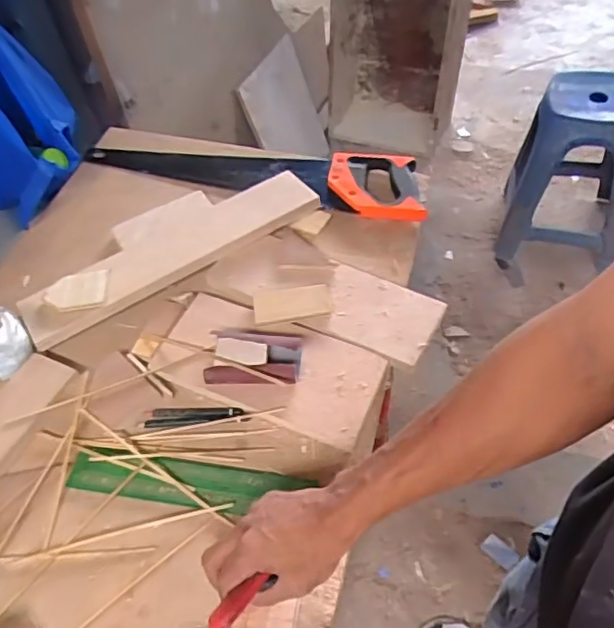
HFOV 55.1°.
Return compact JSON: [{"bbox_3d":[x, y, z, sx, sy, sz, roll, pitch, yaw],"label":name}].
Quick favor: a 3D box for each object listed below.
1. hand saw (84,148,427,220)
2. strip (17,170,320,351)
[{"bbox_3d":[-0.078,-0.220,0.883,0.507,0.032,0.118,10,53,12],"label":"hand saw"},{"bbox_3d":[-0.170,-0.084,0.762,0.392,0.017,0.101,-31,52,-19],"label":"strip"}]

